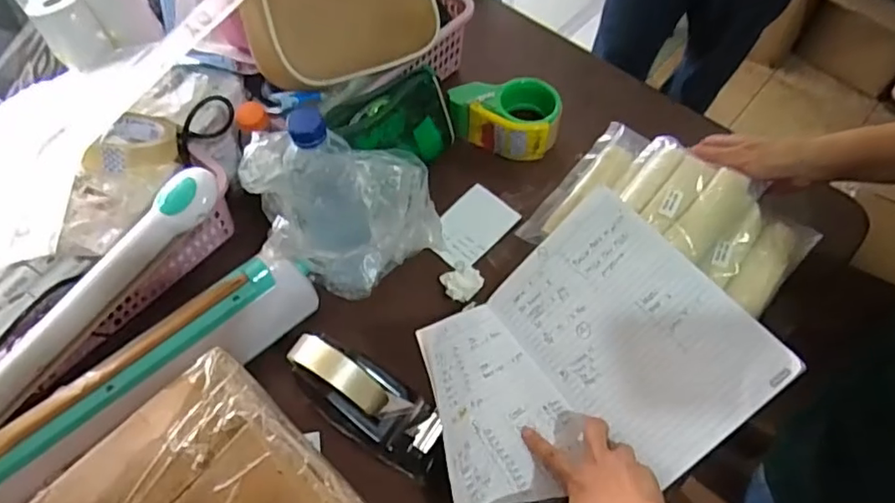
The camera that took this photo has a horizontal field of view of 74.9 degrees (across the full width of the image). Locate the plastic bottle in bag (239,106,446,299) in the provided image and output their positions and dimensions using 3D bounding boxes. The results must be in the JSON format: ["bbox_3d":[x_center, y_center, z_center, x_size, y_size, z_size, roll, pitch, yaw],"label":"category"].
[{"bbox_3d":[-0.099,-0.056,0.578,0.175,0.211,0.114,-17,59,-10],"label":"plastic bottle in bag"}]

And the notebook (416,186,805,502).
[{"bbox_3d":[0.106,0.117,0.528,0.303,0.106,0.234,-31,62,-18],"label":"notebook"}]

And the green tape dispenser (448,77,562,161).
[{"bbox_3d":[0.071,-0.169,0.727,0.133,0.062,0.072,15,59,10],"label":"green tape dispenser"}]

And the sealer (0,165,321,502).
[{"bbox_3d":[-0.296,0.100,0.479,0.393,0.202,0.070,-38,65,-21],"label":"sealer"}]

